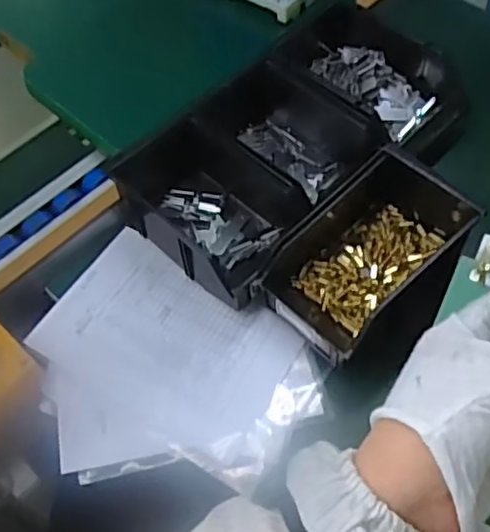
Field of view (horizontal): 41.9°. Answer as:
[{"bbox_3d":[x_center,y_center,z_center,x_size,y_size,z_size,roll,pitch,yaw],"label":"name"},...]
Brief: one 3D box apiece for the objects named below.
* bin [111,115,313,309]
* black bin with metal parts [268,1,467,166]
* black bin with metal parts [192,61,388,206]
[{"bbox_3d":[-0.030,-0.052,0.580,0.161,0.060,0.103,35,66,24],"label":"bin"},{"bbox_3d":[0.128,-0.186,0.653,0.135,0.070,0.191,-39,62,-19],"label":"black bin with metal parts"},{"bbox_3d":[0.046,-0.121,0.613,0.150,0.068,0.126,36,66,24],"label":"black bin with metal parts"}]

